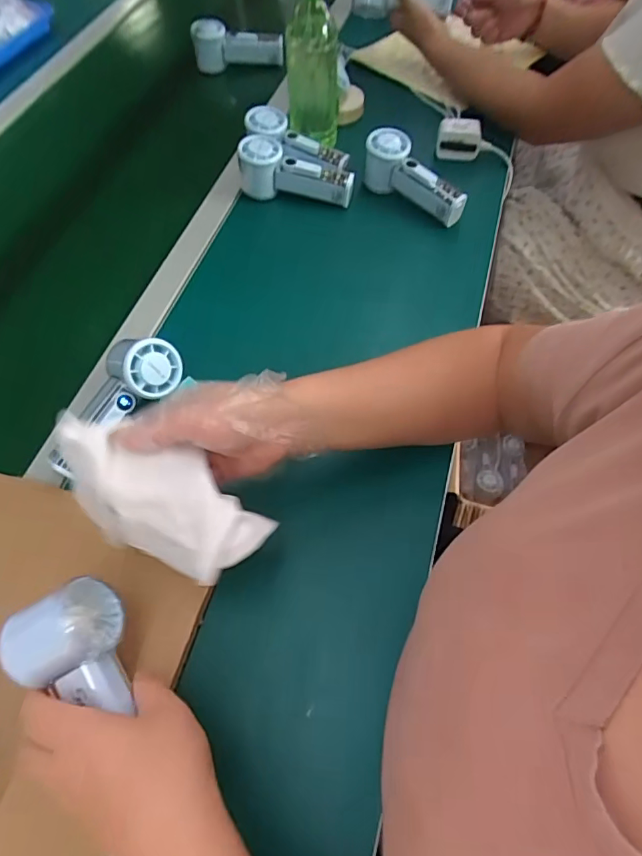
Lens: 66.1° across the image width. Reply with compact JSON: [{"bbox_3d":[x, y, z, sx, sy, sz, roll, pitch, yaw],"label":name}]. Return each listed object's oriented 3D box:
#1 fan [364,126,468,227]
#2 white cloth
[{"bbox_3d":[0.130,-0.343,0.688,0.165,0.067,0.049,41,69,9],"label":"fan"},{"bbox_3d":[-0.115,0.049,0.346,0.156,0.029,0.069,31,64,-4],"label":"white cloth"}]

